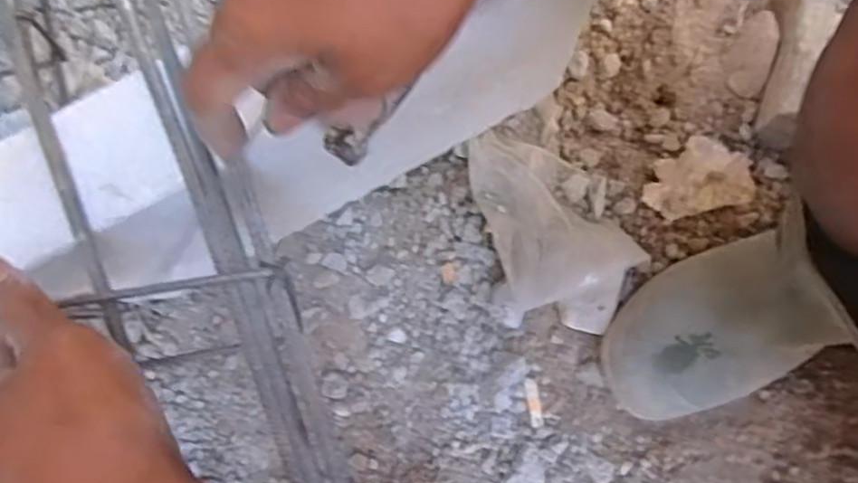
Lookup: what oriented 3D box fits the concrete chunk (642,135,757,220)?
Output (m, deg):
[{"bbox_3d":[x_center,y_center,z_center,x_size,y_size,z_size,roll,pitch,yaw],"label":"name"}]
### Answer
[{"bbox_3d":[0.225,-0.055,0.578,0.093,0.010,0.062,-12,76,-4],"label":"concrete chunk"}]

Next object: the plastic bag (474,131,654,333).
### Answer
[{"bbox_3d":[0.103,-0.012,0.557,0.117,0.023,0.163,-8,75,-3],"label":"plastic bag"}]

